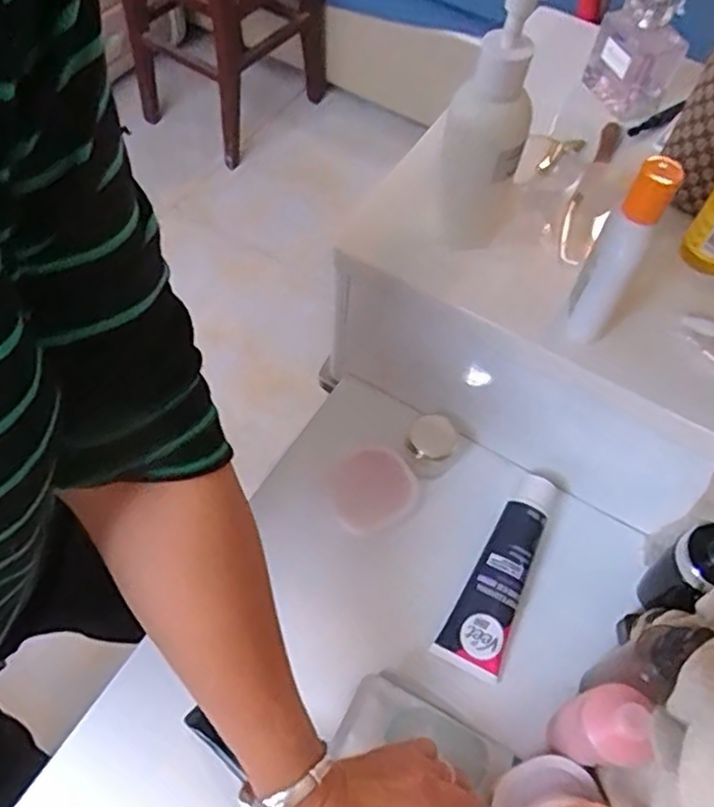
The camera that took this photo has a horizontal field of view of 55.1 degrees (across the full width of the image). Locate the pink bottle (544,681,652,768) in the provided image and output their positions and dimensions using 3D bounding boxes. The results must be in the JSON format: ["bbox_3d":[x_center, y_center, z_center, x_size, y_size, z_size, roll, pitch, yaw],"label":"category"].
[{"bbox_3d":[0.144,0.194,0.409,0.034,0.102,0.040,9,59,2],"label":"pink bottle"}]

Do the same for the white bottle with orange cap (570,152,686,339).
[{"bbox_3d":[0.149,-0.082,0.397,0.027,0.142,0.021,26,62,12],"label":"white bottle with orange cap"}]

